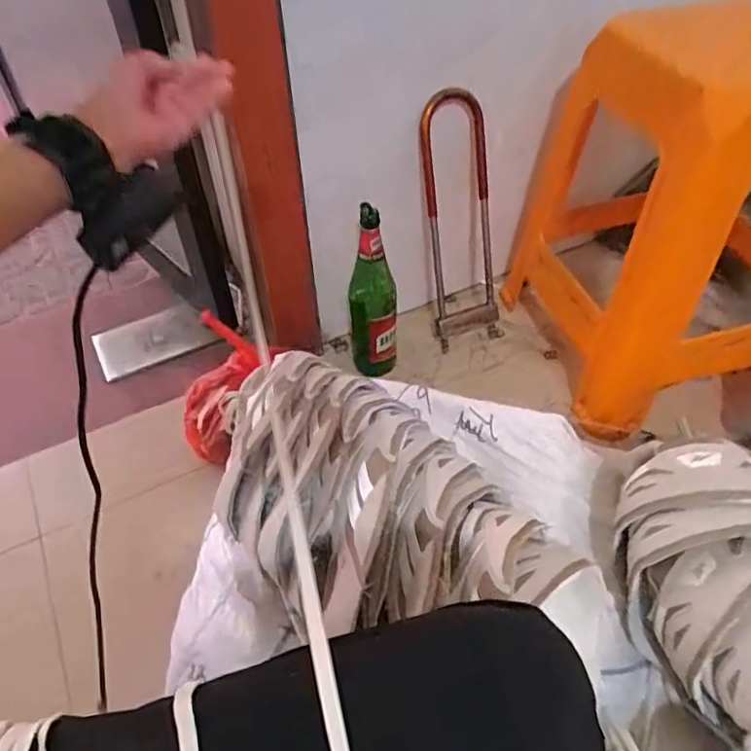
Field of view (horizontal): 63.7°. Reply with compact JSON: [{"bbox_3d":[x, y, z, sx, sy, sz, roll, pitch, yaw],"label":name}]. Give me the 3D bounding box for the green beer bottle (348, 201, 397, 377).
[{"bbox_3d":[-0.009,-0.119,0.908,0.064,0.274,0.085,-11,47,-8],"label":"green beer bottle"}]

